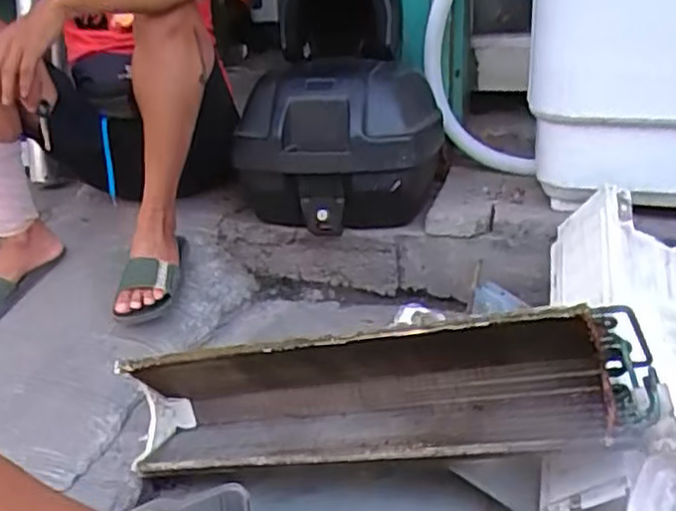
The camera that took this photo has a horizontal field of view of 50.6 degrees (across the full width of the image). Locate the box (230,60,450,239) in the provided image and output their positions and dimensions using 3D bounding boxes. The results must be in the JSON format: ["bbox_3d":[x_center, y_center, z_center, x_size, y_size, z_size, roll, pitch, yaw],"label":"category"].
[{"bbox_3d":[0.002,-0.235,1.457,0.393,0.288,0.459,2,22,10],"label":"box"}]

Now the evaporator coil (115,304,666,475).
[{"bbox_3d":[0.024,0.164,0.900,0.694,0.171,0.143,-8,19,20],"label":"evaporator coil"}]

